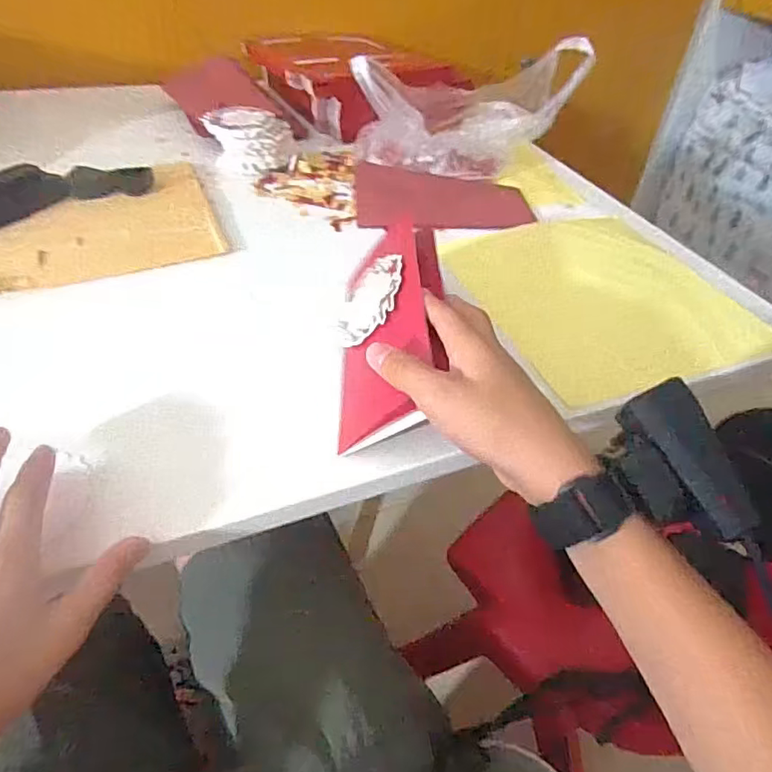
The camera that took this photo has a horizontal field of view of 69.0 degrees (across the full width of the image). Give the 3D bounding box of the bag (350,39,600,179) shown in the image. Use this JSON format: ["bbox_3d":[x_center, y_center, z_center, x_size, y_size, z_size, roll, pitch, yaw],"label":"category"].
[{"bbox_3d":[0.077,-0.285,0.588,0.224,0.129,0.078,-5,43,-9],"label":"bag"}]

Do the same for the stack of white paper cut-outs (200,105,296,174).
[{"bbox_3d":[-0.147,-0.261,0.603,0.083,0.051,0.068,25,47,22],"label":"stack of white paper cut-outs"}]

